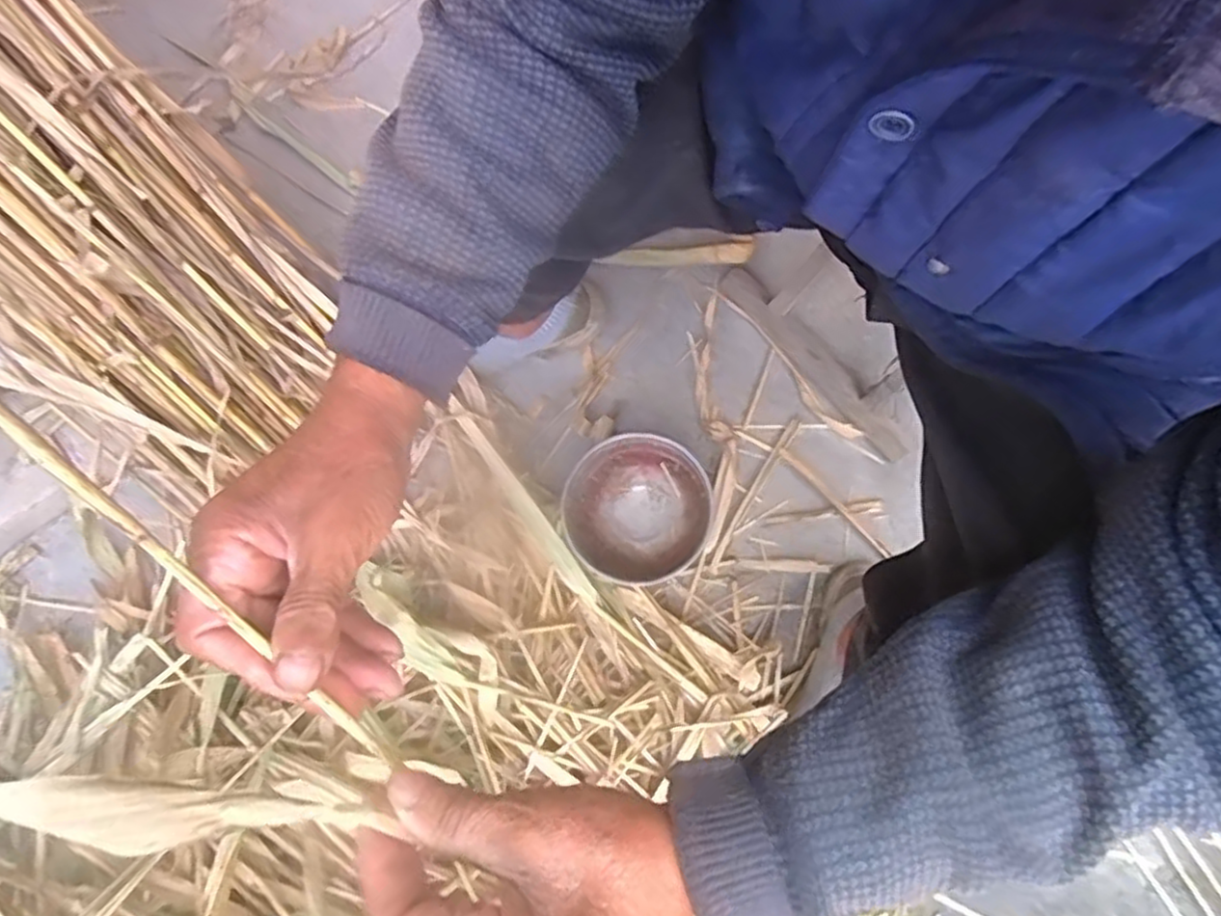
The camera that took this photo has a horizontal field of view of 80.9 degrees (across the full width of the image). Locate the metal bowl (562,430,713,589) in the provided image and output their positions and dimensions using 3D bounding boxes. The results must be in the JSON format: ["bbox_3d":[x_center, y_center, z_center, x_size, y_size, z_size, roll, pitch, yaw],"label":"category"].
[{"bbox_3d":[0.031,0.059,0.808,0.159,0.057,0.162,0,79,1],"label":"metal bowl"}]

